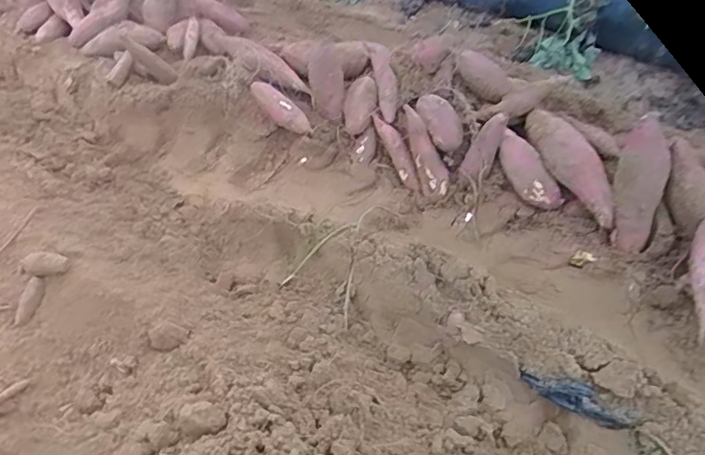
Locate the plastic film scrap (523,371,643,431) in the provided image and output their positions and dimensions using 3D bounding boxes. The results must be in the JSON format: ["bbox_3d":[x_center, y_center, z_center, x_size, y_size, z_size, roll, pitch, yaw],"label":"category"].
[{"bbox_3d":[0.327,0.248,0.826,0.159,0.051,0.010,23,22,16],"label":"plastic film scrap"}]

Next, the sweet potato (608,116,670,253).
[{"bbox_3d":[0.467,-0.068,0.935,0.066,0.215,0.058,9,7,10],"label":"sweet potato"}]

